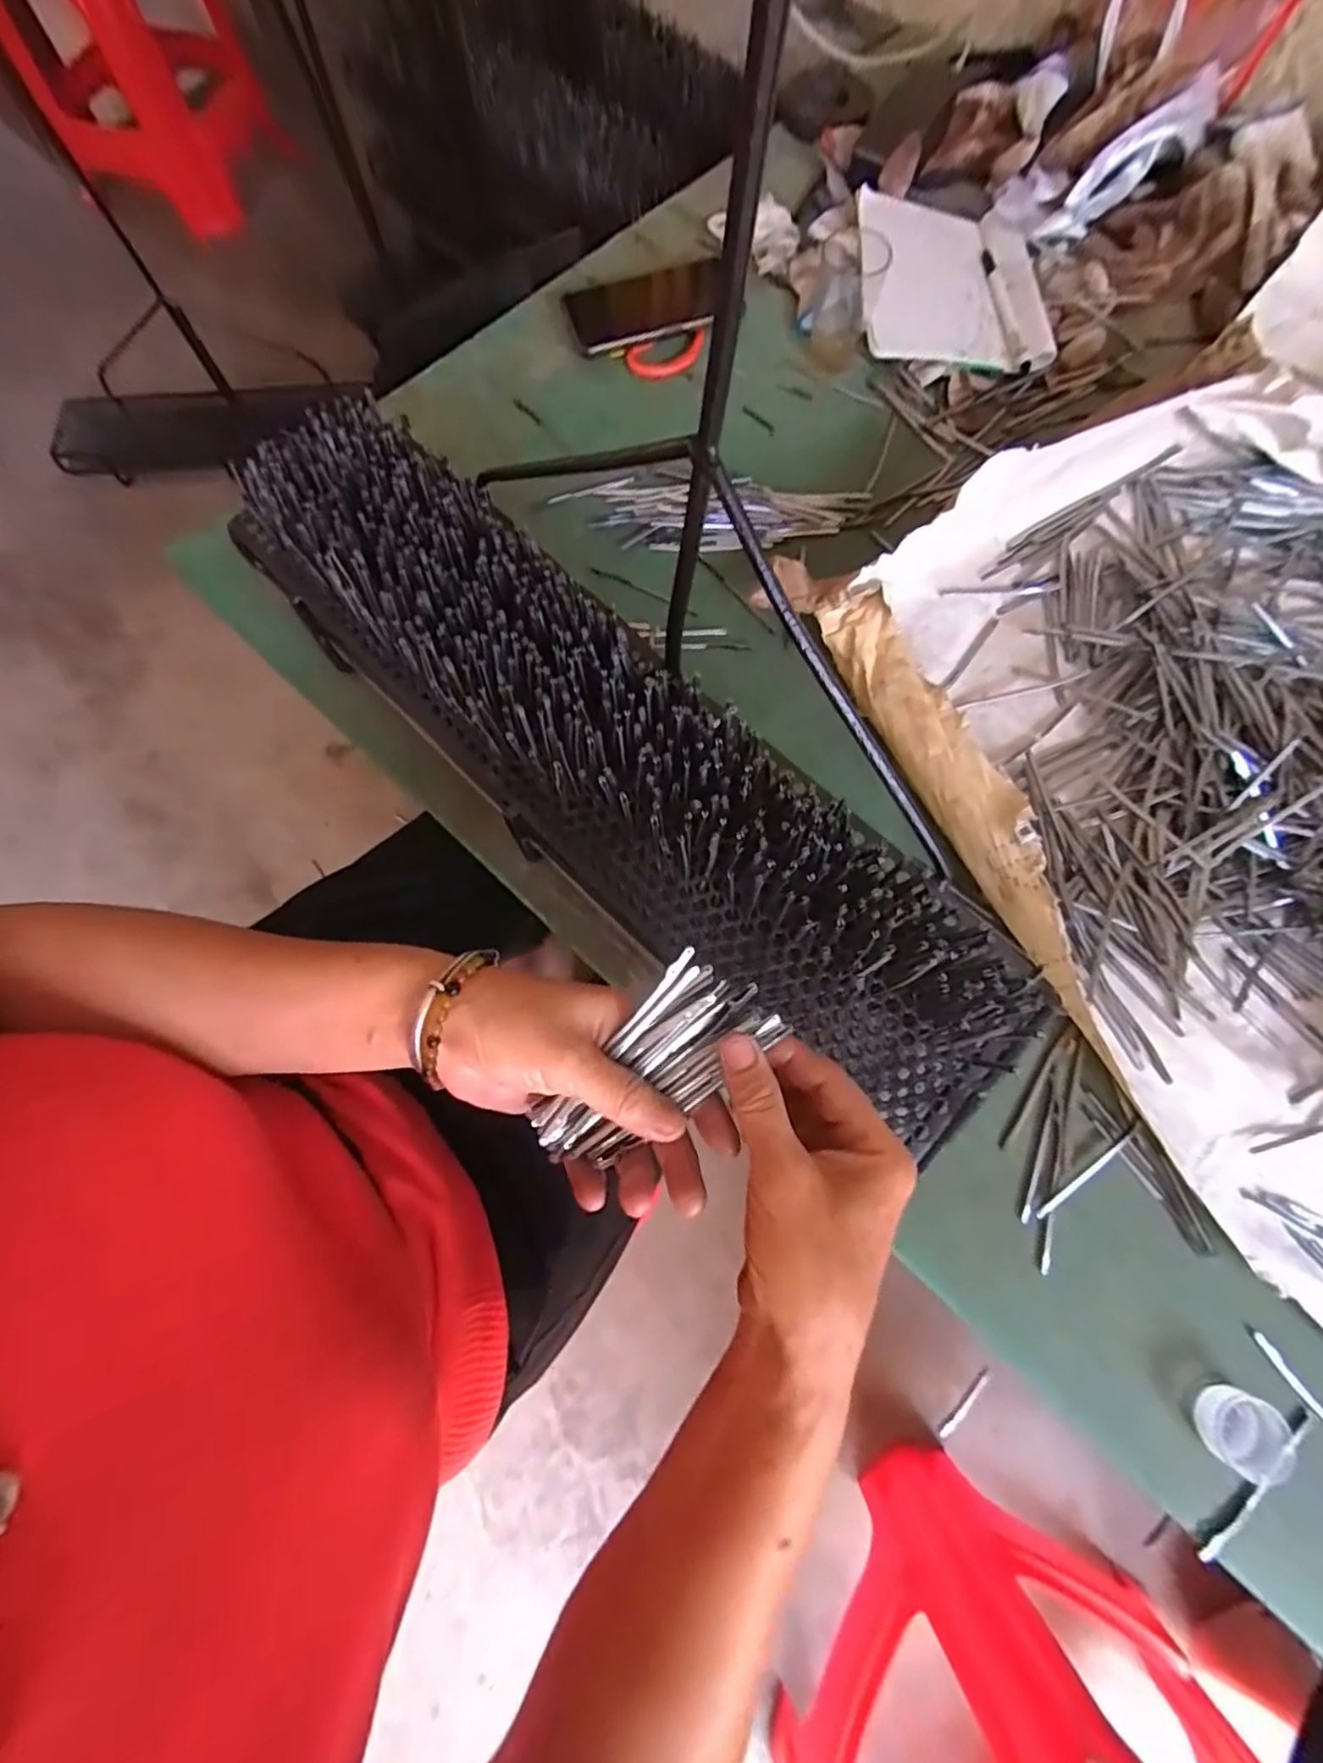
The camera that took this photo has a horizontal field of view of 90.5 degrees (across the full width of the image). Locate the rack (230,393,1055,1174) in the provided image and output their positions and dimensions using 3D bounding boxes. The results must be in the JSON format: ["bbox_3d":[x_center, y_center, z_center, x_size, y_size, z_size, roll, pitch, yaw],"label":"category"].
[{"bbox_3d":[-0.038,-0.085,0.392,0.580,0.068,0.136,42,77,11],"label":"rack"}]

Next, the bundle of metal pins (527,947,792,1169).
[{"bbox_3d":[-0.006,0.084,0.293,0.117,0.017,0.052,-41,78,4],"label":"bundle of metal pins"}]

